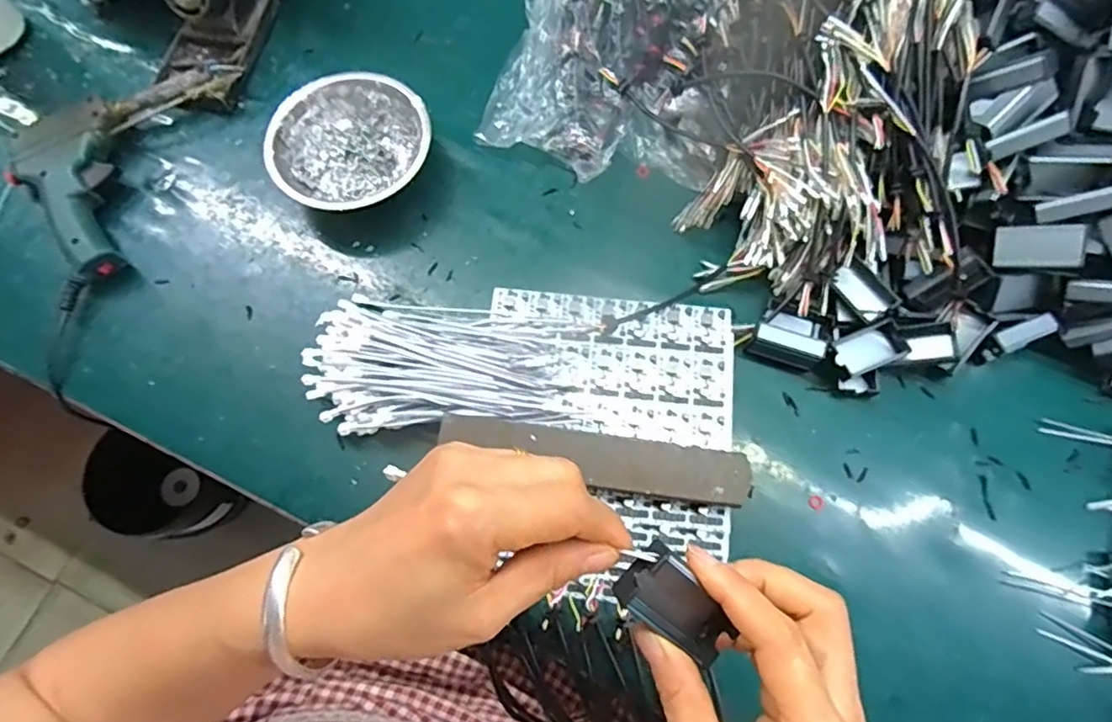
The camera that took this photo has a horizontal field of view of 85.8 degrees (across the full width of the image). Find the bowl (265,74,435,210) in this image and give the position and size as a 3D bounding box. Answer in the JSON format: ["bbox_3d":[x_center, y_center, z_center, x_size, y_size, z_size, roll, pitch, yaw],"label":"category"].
[{"bbox_3d":[-0.166,-0.175,0.490,0.123,0.038,0.125,0,73,0],"label":"bowl"}]

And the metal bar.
[{"bbox_3d":[0.023,0.062,0.396,0.204,0.018,0.040,8,73,3],"label":"metal bar"}]

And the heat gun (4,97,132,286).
[{"bbox_3d":[-0.404,-0.136,0.496,0.086,0.039,0.158,-9,73,-2],"label":"heat gun"}]

